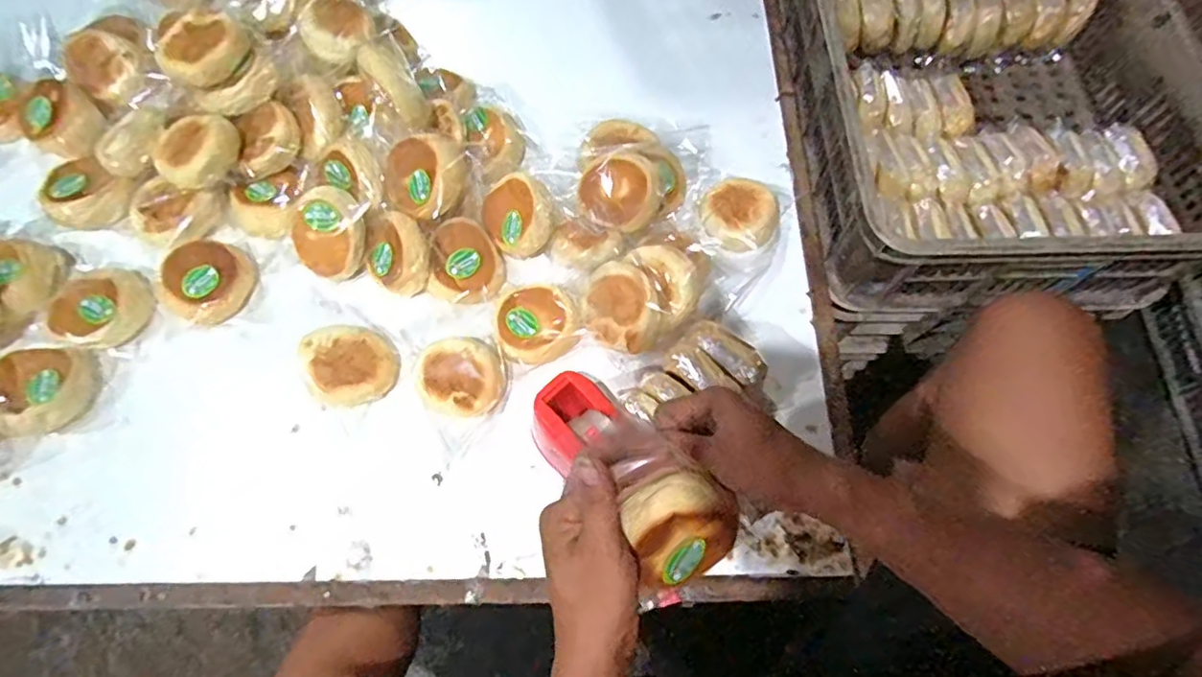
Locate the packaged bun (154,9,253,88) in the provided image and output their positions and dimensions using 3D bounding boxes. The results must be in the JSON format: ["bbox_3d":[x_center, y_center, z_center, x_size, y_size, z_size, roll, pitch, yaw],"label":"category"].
[{"bbox_3d":[-0.462,-0.340,0.693,0.093,0.030,0.106,-39,73,-15],"label":"packaged bun"}]

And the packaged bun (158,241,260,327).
[{"bbox_3d":[-0.425,-0.062,0.653,0.077,0.044,0.083,0,68,0],"label":"packaged bun"}]

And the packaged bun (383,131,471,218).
[{"bbox_3d":[-0.193,-0.180,0.671,0.088,0.052,0.088,2,97,18],"label":"packaged bun"}]

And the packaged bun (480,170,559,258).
[{"bbox_3d":[-0.088,-0.138,0.678,0.097,0.040,0.097,-36,65,22],"label":"packaged bun"}]

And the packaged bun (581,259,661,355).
[{"bbox_3d":[0.032,-0.033,0.645,0.080,0.050,0.083,26,108,21],"label":"packaged bun"}]

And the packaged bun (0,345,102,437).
[{"bbox_3d":[-0.558,0.050,0.600,0.079,0.041,0.096,12,68,4],"label":"packaged bun"}]

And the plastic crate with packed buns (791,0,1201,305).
[{"bbox_3d":[0.488,-0.356,0.763,0.465,0.137,0.643,-2,68,-1],"label":"plastic crate with packed buns"}]

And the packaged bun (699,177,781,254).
[{"bbox_3d":[0.167,-0.149,0.716,0.089,0.026,0.091,0,68,0],"label":"packaged bun"}]

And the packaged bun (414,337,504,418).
[{"bbox_3d":[-0.145,0.044,0.633,0.084,0.042,0.092,0,68,0],"label":"packaged bun"}]

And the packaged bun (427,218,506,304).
[{"bbox_3d":[-0.154,-0.082,0.671,0.080,0.038,0.090,-35,97,-17],"label":"packaged bun"}]

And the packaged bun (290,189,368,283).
[{"bbox_3d":[-0.294,-0.117,0.659,0.076,0.088,0.040,10,24,2],"label":"packaged bun"}]

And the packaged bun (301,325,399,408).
[{"bbox_3d":[-0.257,0.027,0.625,0.080,0.041,0.082,0,68,0],"label":"packaged bun"}]

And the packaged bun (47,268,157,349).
[{"bbox_3d":[-0.530,-0.036,0.639,0.086,0.044,0.095,18,69,7],"label":"packaged bun"}]

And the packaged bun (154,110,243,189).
[{"bbox_3d":[-0.449,-0.210,0.673,0.087,0.031,0.085,0,68,0],"label":"packaged bun"}]

